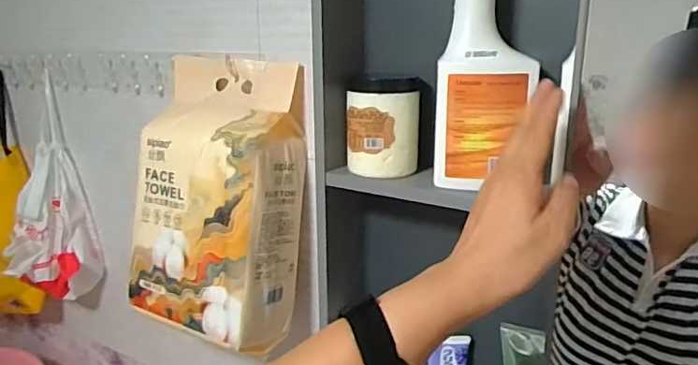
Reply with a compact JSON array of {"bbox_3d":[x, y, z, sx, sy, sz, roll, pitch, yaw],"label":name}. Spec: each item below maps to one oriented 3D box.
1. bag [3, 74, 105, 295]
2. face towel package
[{"bbox_3d":[-0.505,0.039,0.933,0.102,0.335,0.121,1,15,7],"label":"bag"},{"bbox_3d":[-0.170,0.019,0.688,0.199,0.315,0.137,8,17,29],"label":"face towel package"}]

